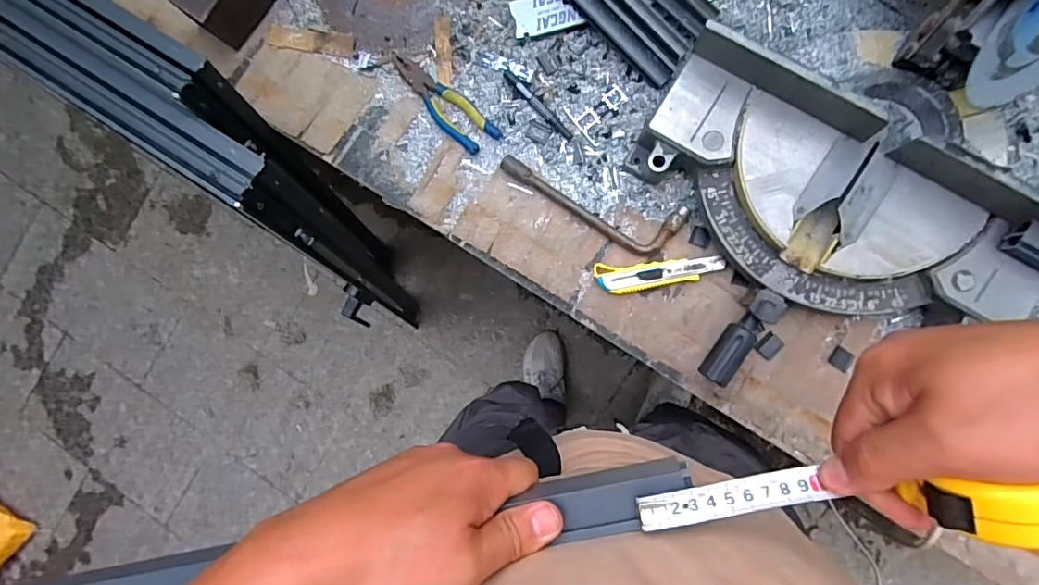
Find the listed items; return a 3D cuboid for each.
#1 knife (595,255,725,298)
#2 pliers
[{"bbox_3d":[0.186,-0.022,0.706,0.167,0.019,0.042,-3,89,7],"label":"knife"},{"bbox_3d":[-0.114,-0.275,0.756,0.194,0.013,0.056,45,95,6],"label":"pliers"}]

